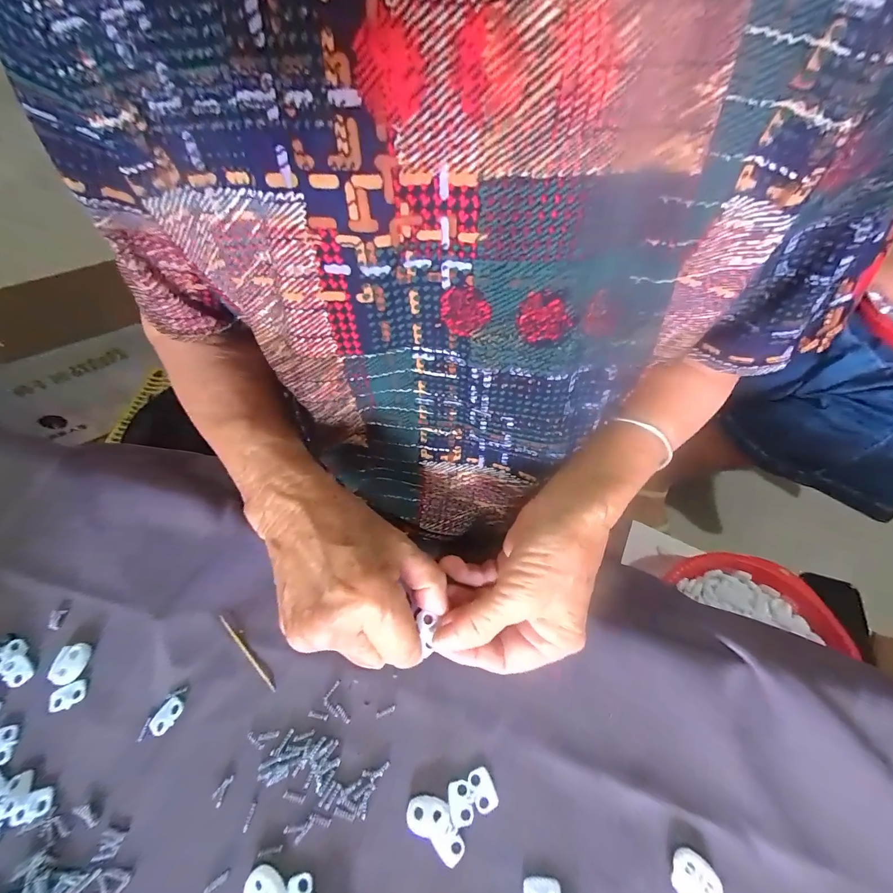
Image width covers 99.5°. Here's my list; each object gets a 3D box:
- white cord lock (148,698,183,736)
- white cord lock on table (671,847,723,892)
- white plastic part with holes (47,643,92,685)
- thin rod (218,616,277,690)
[{"bbox_3d":[-0.165,0.158,0.221,0.013,0.004,0.020,36,67,20],"label":"white cord lock"},{"bbox_3d":[0.123,0.215,0.186,0.021,0.007,0.019,39,68,22],"label":"white cord lock on table"},{"bbox_3d":[-0.233,0.134,0.234,0.017,0.006,0.022,7,60,6],"label":"white plastic part with holes"},{"bbox_3d":[-0.127,0.130,0.240,0.060,0.006,0.004,39,68,21],"label":"thin rod"}]

